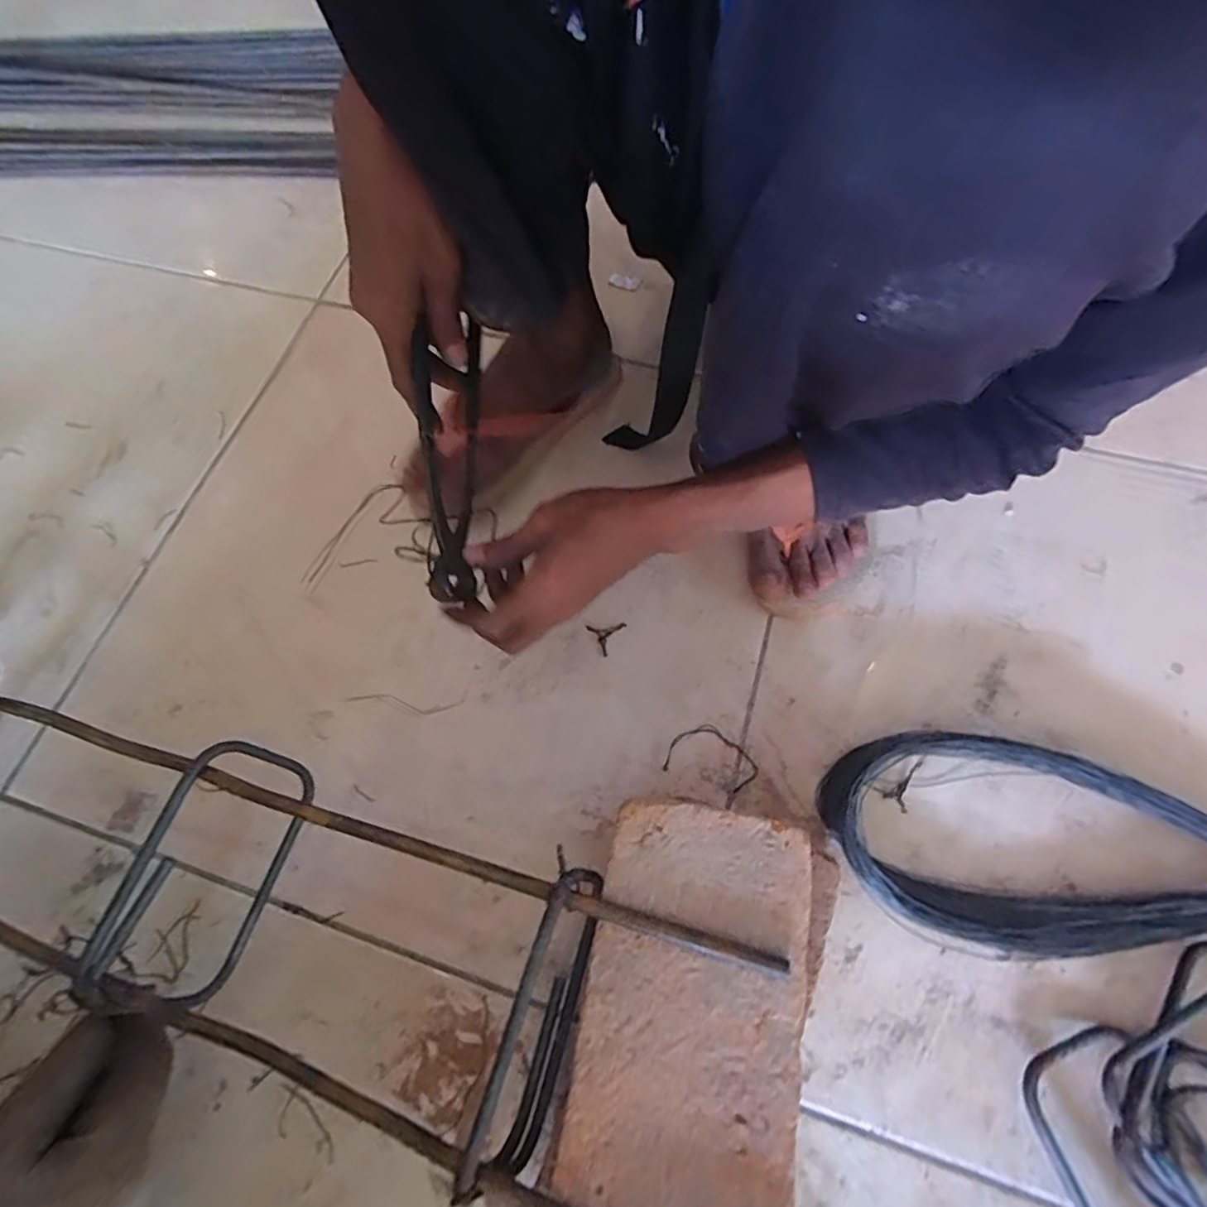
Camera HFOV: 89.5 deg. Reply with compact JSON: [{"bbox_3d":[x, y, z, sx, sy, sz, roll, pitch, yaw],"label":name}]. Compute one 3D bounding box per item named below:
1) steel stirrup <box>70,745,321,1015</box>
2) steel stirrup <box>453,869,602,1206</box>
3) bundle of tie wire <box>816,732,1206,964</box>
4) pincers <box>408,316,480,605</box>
[{"bbox_3d":[-0.222,0.152,0.347,0.016,0.089,0.137,3,63,31],"label":"steel stirrup"},{"bbox_3d":[-0.029,0.205,0.304,0.027,0.083,0.136,17,69,9],"label":"steel stirrup"},{"bbox_3d":[0.340,0.158,0.353,0.416,0.032,0.126,6,79,11],"label":"bundle of tie wire"},{"bbox_3d":[-0.099,-0.096,0.397,0.027,0.058,0.185,0,88,3],"label":"pincers"}]

